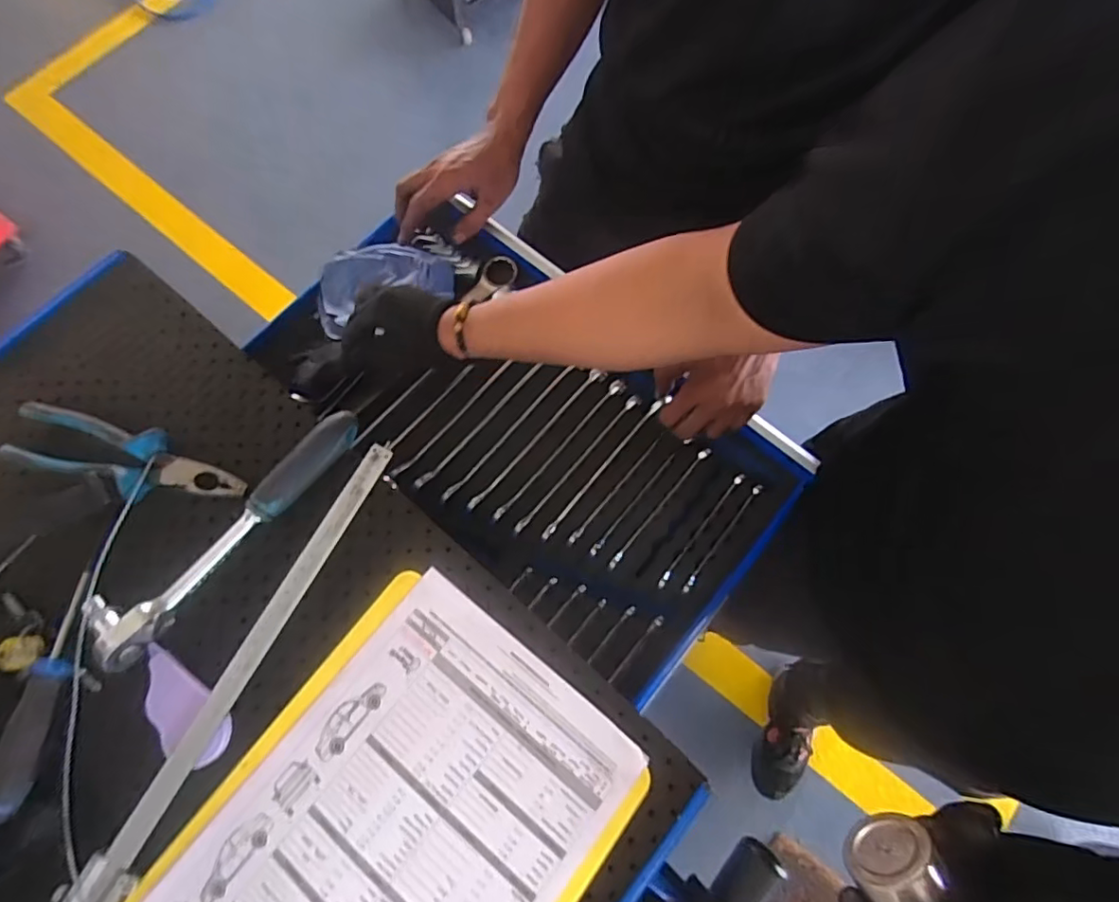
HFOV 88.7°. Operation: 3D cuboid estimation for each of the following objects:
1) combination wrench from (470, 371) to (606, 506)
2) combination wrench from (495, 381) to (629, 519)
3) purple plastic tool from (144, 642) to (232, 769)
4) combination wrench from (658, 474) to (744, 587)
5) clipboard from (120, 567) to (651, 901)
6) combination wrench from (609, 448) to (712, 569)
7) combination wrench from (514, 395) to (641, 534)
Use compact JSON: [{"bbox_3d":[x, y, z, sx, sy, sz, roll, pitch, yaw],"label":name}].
[{"bbox_3d":[-0.025,-0.016,0.632,0.014,0.016,0.211,43,77,11],"label":"combination wrench"},{"bbox_3d":[0.000,-0.004,0.634,0.015,0.010,0.210,42,77,11],"label":"combination wrench"},{"bbox_3d":[-0.270,0.180,0.407,0.040,0.009,0.093,-41,78,-12],"label":"purple plastic tool"},{"bbox_3d":[0.152,0.084,0.614,0.008,0.013,0.153,38,76,10],"label":"combination wrench"},{"bbox_3d":[-0.124,0.281,0.384,0.239,0.014,0.343,36,76,10],"label":"clipboard"},{"bbox_3d":[0.109,0.061,0.623,0.012,0.010,0.171,40,76,11],"label":"combination wrench"},{"bbox_3d":[0.022,0.011,0.632,0.013,0.010,0.207,39,76,10],"label":"combination wrench"}]

